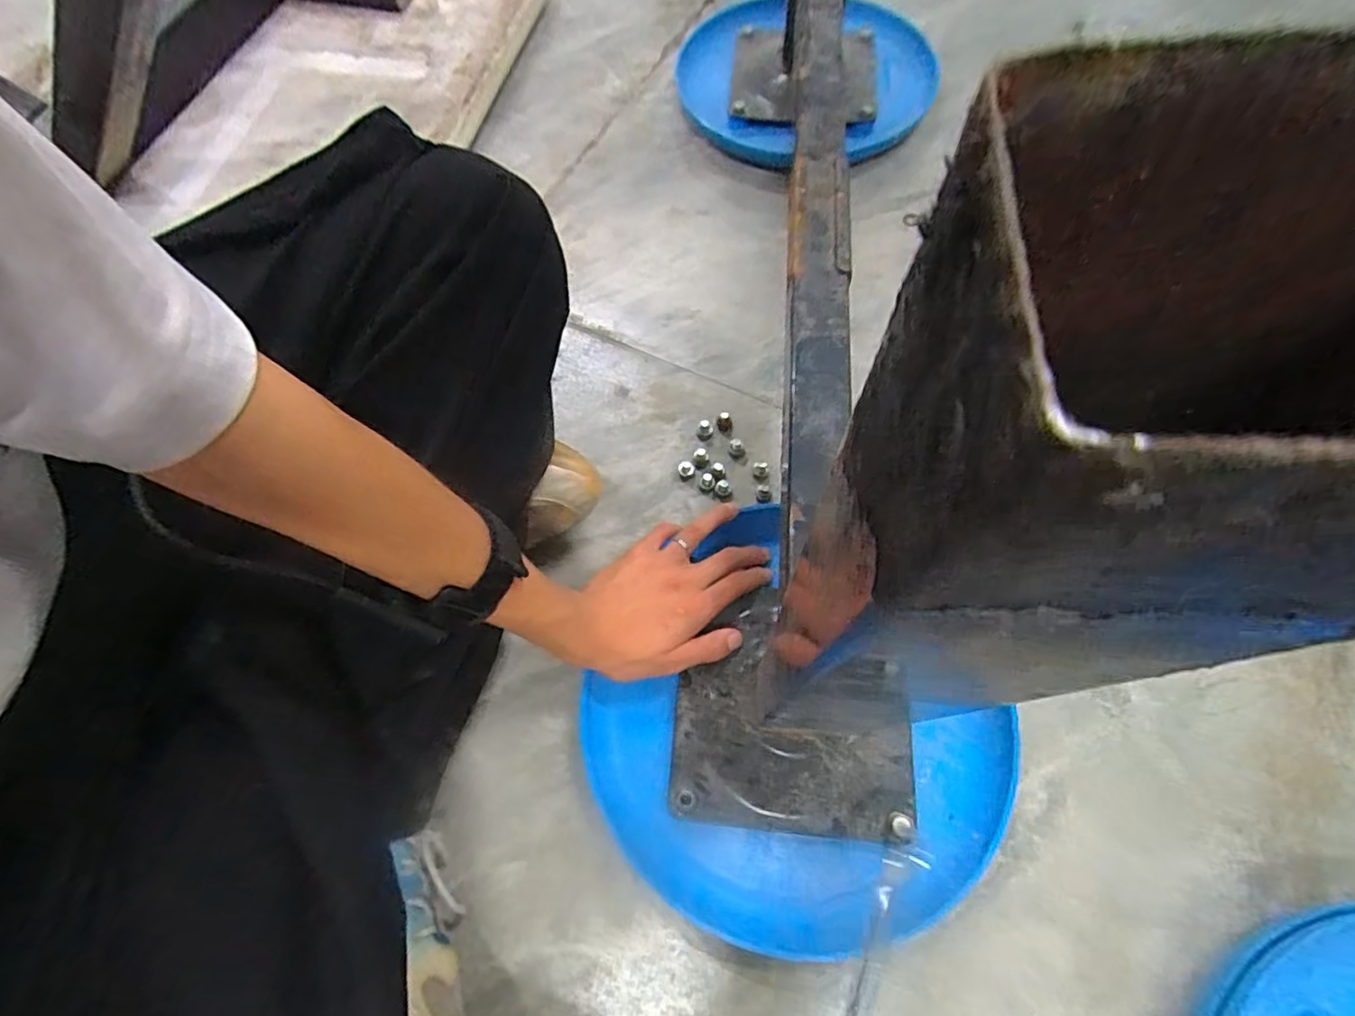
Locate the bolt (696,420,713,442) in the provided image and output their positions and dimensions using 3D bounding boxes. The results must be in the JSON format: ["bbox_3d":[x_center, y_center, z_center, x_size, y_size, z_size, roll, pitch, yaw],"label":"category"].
[{"bbox_3d":[0.024,-0.069,0.527,0.014,0.017,0.013,-1,67,2],"label":"bolt"}]

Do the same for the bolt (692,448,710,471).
[{"bbox_3d":[0.021,-0.043,0.518,0.014,0.009,0.018,-3,67,1],"label":"bolt"}]

